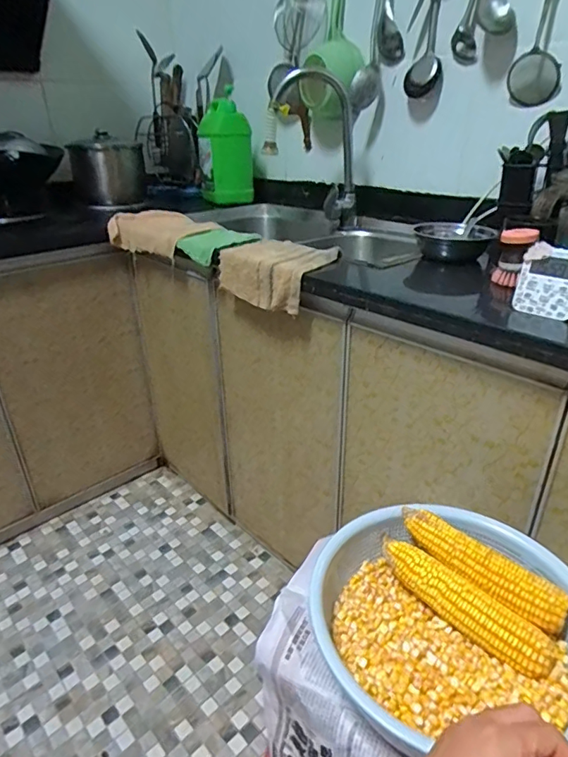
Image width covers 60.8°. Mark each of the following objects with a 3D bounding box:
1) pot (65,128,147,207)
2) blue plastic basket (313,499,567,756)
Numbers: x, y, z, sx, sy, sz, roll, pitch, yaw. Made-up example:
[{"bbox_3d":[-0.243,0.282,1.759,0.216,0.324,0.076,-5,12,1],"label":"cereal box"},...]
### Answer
[{"bbox_3d":[-0.532,-0.638,1.493,0.202,0.184,0.253,-8,29,-13],"label":"pot"},{"bbox_3d":[0.174,0.249,0.520,0.268,0.075,0.248,0,28,0],"label":"blue plastic basket"}]

